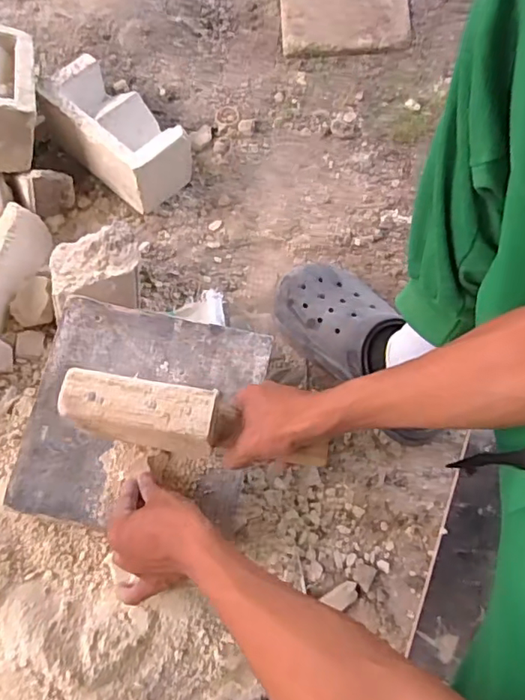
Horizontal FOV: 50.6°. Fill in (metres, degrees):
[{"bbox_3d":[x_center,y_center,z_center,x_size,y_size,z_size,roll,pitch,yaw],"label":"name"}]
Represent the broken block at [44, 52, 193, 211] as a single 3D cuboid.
[{"bbox_3d":[-0.205,-0.305,0.783,0.209,0.107,0.103,41,73,2],"label":"broken block"}]

